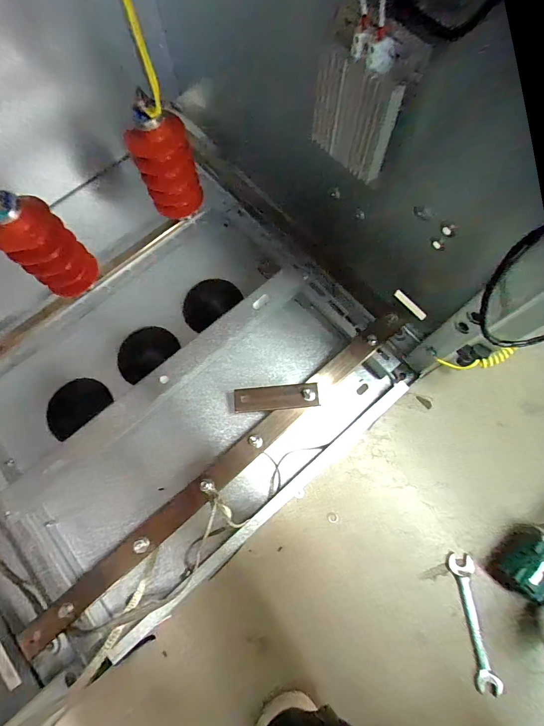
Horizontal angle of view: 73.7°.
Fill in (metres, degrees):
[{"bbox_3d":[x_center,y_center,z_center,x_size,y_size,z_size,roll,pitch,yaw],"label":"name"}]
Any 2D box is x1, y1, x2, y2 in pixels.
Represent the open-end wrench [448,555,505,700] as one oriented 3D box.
[{"bbox_3d":[0.304,0.386,0.546,0.034,0.010,0.177,-5,73,-2],"label":"open-end wrench"}]

